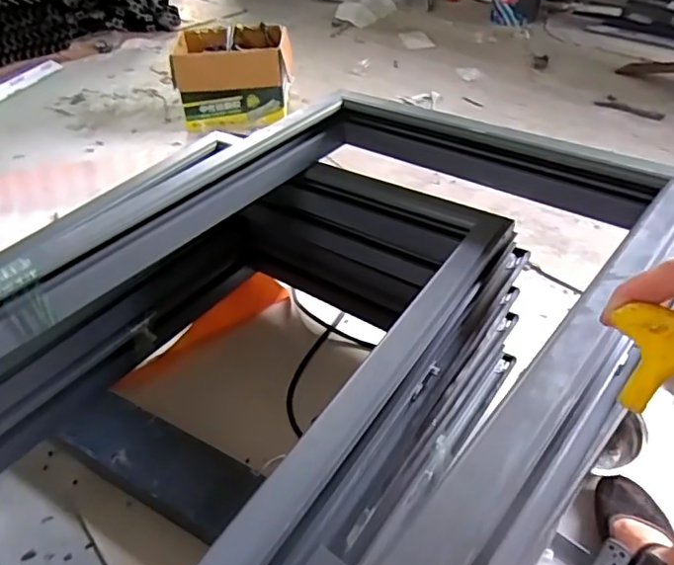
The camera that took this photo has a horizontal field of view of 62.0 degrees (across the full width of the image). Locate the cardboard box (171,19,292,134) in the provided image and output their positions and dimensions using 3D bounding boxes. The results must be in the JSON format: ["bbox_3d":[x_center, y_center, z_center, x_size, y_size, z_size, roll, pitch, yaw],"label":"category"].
[{"bbox_3d":[-0.317,-0.623,1.749,0.350,0.263,0.215,-4,40,-2],"label":"cardboard box"}]

